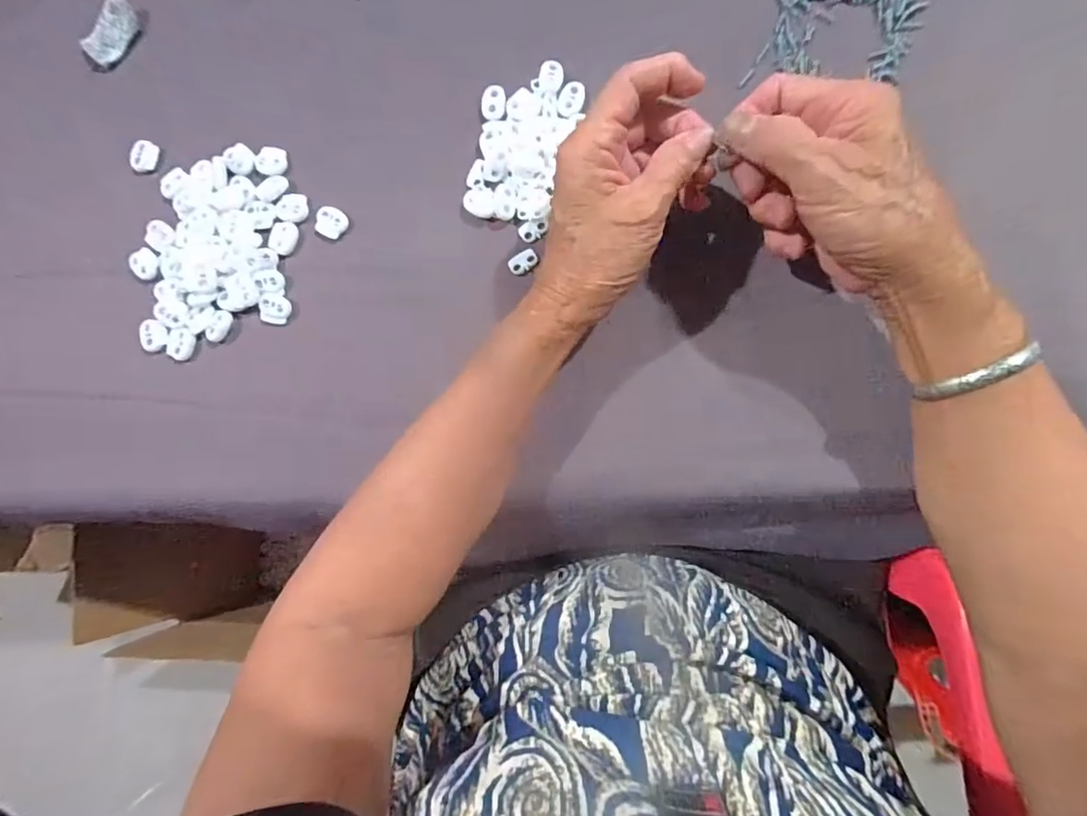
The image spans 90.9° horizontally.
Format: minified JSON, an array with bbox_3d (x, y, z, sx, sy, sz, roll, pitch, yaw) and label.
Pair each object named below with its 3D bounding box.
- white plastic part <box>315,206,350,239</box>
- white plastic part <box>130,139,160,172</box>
[{"bbox_3d":[-0.142,-0.124,0.357,0.018,0.008,0.020,27,89,8],"label":"white plastic part"},{"bbox_3d":[-0.286,-0.180,0.382,0.008,0.016,0.023,29,89,8],"label":"white plastic part"}]

